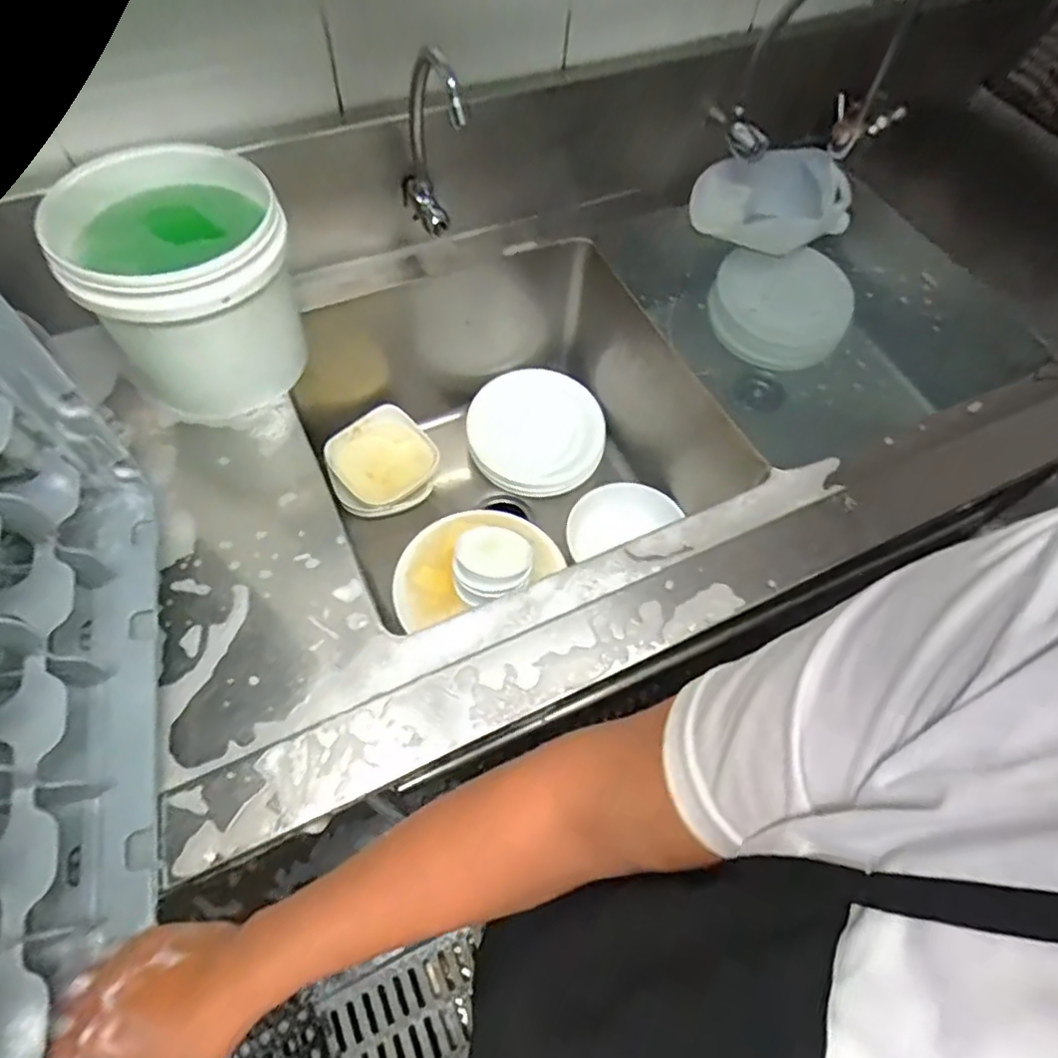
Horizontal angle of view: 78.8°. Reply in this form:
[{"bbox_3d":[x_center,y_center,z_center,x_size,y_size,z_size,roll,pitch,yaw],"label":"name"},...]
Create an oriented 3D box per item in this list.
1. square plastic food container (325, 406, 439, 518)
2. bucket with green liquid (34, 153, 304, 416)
[{"bbox_3d":[-0.236,-0.106,1.036,0.168,0.046,0.164,-38,90,-11],"label":"square plastic food container"},{"bbox_3d":[-0.357,-0.258,0.700,0.207,0.204,0.198,1,63,-3],"label":"bucket with green liquid"}]

